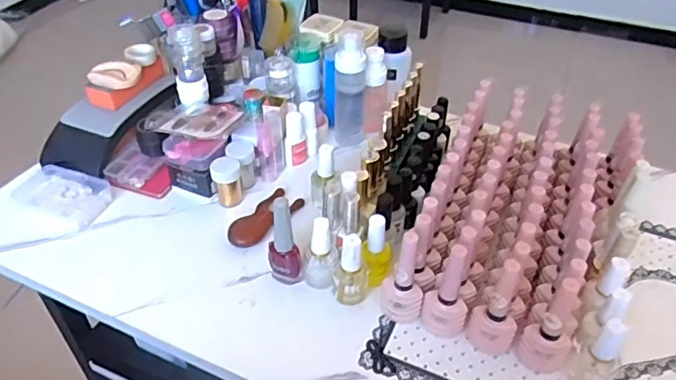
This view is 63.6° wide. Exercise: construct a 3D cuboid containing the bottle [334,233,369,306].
[{"bbox_3d":[0.013,0.070,0.476,0.028,0.070,0.023,4,44,5],"label":"bottle"}]

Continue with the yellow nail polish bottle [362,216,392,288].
[{"bbox_3d":[0.035,0.055,0.487,0.026,0.067,0.025,0,43,0],"label":"yellow nail polish bottle"}]

